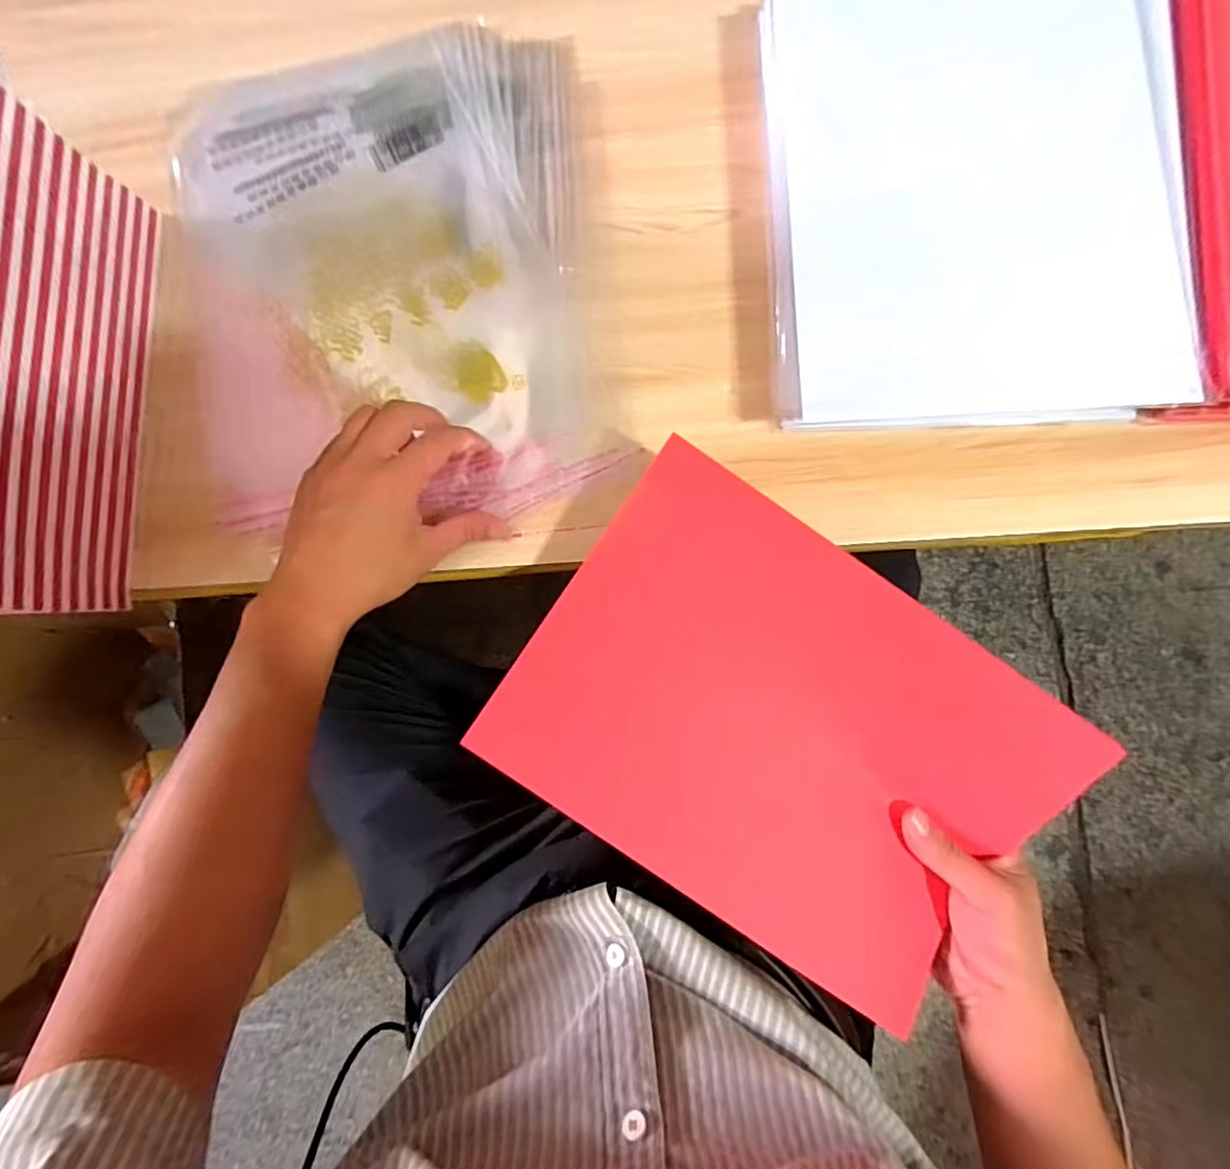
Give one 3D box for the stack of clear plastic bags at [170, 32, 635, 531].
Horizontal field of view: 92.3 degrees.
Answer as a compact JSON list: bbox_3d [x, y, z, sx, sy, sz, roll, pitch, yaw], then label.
[{"bbox_3d":[-0.158,-0.213,0.413,0.281,0.015,0.347,-10,83,2],"label":"stack of clear plastic bags"}]

